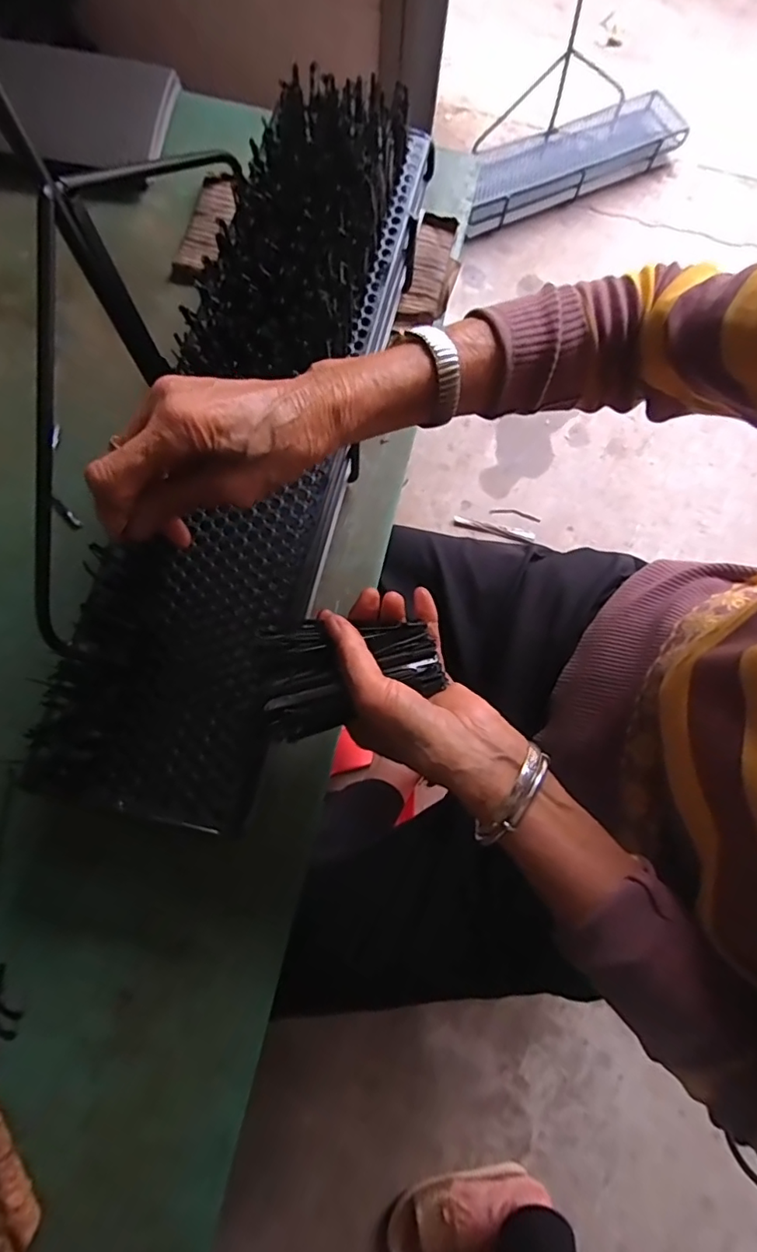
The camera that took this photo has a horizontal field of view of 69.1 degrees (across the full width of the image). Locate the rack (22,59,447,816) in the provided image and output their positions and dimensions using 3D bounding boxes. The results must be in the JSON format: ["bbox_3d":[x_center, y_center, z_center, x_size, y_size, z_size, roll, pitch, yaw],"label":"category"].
[{"bbox_3d":[-0.079,-0.159,0.422,0.141,0.092,0.587,16,80,5],"label":"rack"}]

